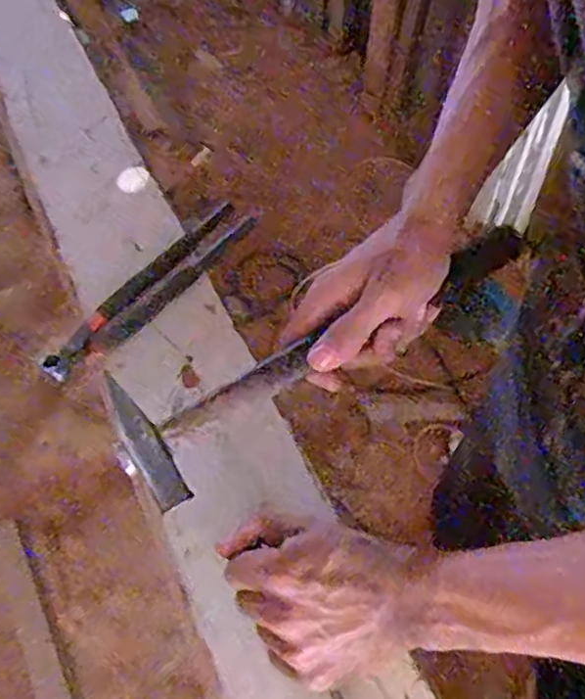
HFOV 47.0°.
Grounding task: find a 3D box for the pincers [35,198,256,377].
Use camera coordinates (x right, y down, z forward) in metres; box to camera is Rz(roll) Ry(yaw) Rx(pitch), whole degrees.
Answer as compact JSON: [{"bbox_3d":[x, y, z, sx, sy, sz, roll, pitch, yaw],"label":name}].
[{"bbox_3d":[-0.123,-0.052,0.585,0.043,0.024,0.216,36,69,24],"label":"pincers"}]

